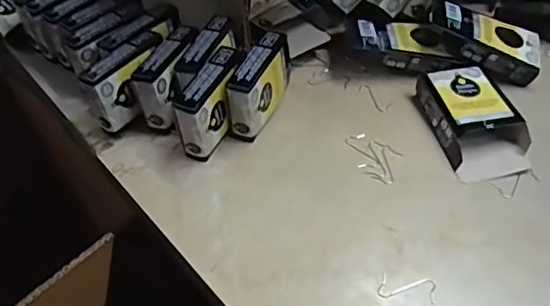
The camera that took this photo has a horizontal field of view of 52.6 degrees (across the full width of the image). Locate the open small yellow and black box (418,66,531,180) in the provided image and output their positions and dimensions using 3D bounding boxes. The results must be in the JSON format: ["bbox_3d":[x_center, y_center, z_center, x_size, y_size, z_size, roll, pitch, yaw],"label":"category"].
[{"bbox_3d":[0.151,-0.025,0.425,0.058,0.025,0.096,-12,48,-6],"label":"open small yellow and black box"}]

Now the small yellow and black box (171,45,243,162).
[{"bbox_3d":[-0.046,-0.037,0.426,0.023,0.059,0.072,19,52,21],"label":"small yellow and black box"}]

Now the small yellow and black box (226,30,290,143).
[{"bbox_3d":[-0.011,-0.052,0.438,0.021,0.058,0.075,18,52,20],"label":"small yellow and black box"}]

